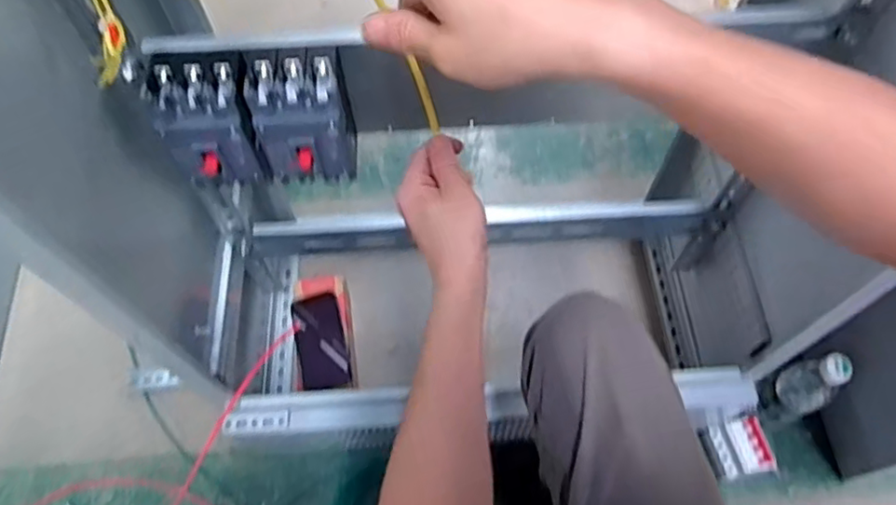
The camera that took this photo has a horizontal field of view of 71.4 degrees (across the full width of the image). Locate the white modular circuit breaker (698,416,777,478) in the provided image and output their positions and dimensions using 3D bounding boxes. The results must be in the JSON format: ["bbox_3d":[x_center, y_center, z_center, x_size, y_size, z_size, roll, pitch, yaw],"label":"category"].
[{"bbox_3d":[0.434,0.291,0.929,0.074,0.059,0.076,-8,63,-4],"label":"white modular circuit breaker"}]

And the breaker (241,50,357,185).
[{"bbox_3d":[-0.131,-0.118,0.579,0.084,0.119,0.081,-10,63,-6],"label":"breaker"}]

